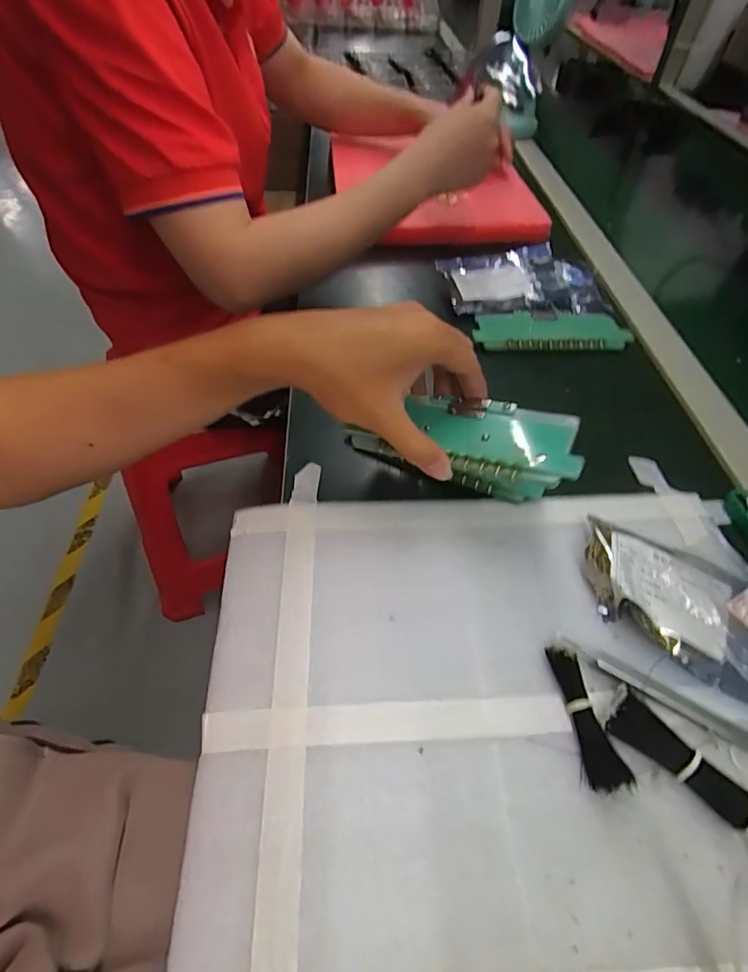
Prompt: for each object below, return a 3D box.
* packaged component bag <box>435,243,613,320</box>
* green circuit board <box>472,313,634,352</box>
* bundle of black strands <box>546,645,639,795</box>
[{"bbox_3d":[0.161,-0.220,0.539,0.164,0.025,0.104,-3,52,-5],"label":"packaged component bag"},{"bbox_3d":[0.175,-0.156,0.504,0.151,0.011,0.059,1,51,-2],"label":"green circuit board"},{"bbox_3d":[0.110,0.121,0.264,0.017,0.012,0.071,-6,52,-8],"label":"bundle of black strands"}]

